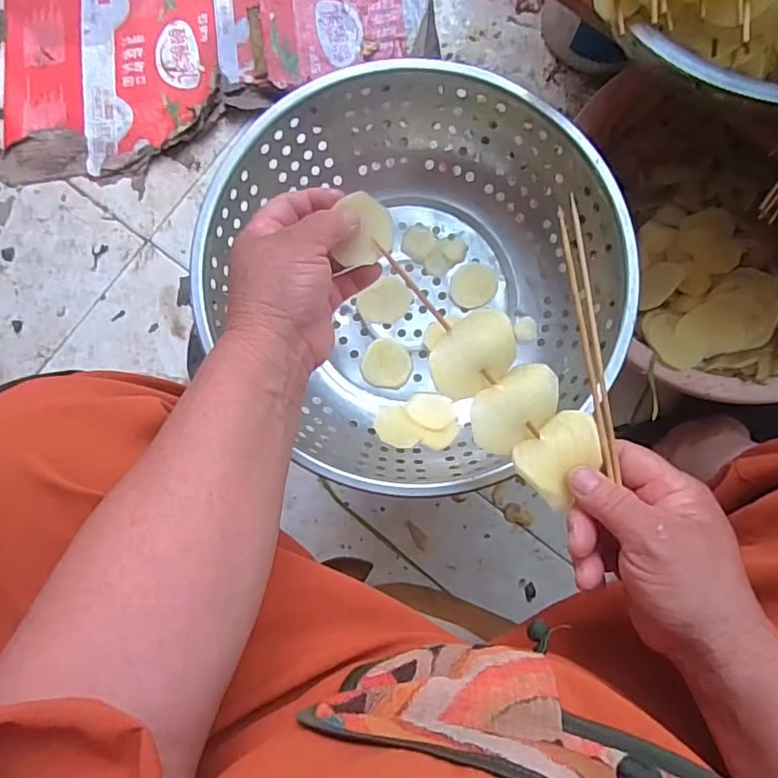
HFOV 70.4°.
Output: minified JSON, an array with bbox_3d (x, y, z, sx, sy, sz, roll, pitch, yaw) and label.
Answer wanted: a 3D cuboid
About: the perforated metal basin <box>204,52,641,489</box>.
[{"bbox_3d":[0.027,-0.097,0.464,0.301,0.107,0.309,0,85,3],"label":"perforated metal basin"}]

